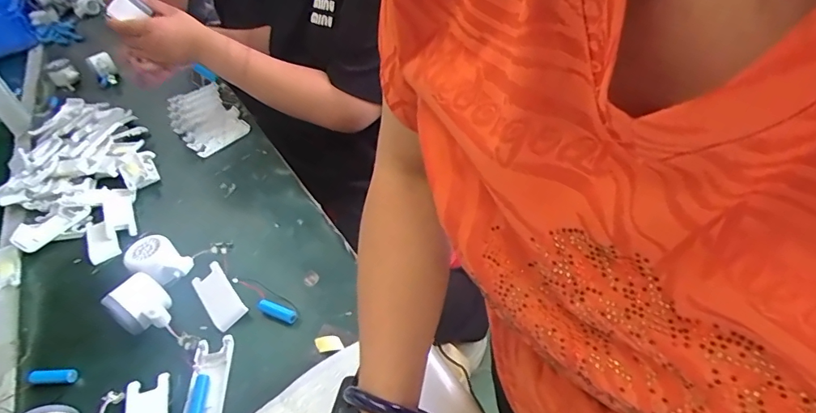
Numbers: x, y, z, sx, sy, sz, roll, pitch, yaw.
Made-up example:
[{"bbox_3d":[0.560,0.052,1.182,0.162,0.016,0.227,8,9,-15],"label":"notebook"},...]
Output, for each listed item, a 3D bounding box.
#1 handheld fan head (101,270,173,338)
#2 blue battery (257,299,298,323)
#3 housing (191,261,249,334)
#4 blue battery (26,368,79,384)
[{"bbox_3d":[-0.315,0.118,0.563,0.078,0.045,0.054,19,46,28],"label":"handheld fan head"},{"bbox_3d":[-0.152,0.119,0.553,0.051,0.013,0.014,15,45,25],"label":"blue battery"},{"bbox_3d":[-0.233,0.108,0.581,0.039,0.013,0.096,-31,45,-25],"label":"housing"},{"bbox_3d":[-0.408,0.194,0.542,0.054,0.012,0.014,-4,40,5],"label":"blue battery"}]

